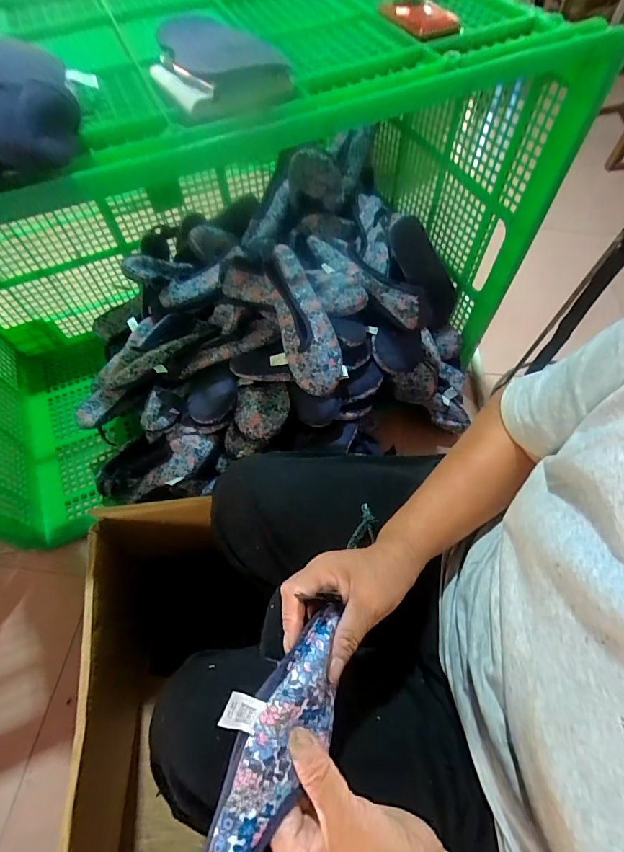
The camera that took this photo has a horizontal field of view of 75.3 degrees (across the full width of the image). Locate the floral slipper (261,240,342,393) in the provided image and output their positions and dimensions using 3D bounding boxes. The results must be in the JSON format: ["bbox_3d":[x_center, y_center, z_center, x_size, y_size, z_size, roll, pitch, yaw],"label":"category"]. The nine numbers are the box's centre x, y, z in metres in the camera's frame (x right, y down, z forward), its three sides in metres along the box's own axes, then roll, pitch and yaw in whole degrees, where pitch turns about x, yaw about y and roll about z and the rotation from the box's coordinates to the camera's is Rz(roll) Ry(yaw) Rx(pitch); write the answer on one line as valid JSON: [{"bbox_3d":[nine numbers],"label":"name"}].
[{"bbox_3d":[-0.016,-0.190,0.724,0.091,0.049,0.268,-18,88,-8],"label":"floral slipper"}]

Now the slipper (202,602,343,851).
[{"bbox_3d":[-0.043,0.244,0.264,0.069,0.047,0.253,24,72,13],"label":"slipper"}]

